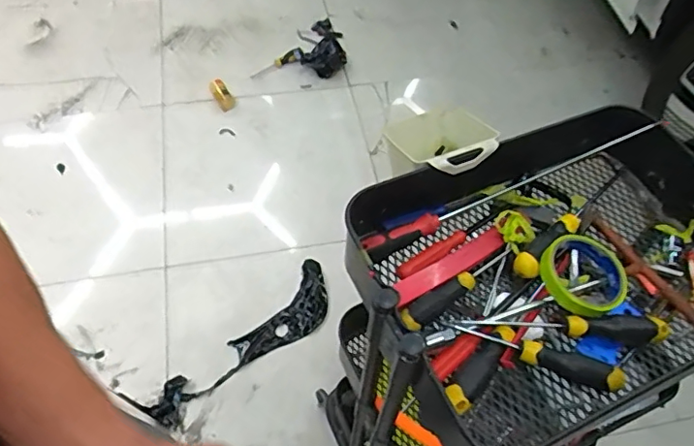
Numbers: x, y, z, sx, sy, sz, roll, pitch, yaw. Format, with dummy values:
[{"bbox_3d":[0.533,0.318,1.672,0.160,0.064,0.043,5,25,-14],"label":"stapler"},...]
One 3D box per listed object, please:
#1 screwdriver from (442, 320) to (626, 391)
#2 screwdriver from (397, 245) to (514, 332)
[{"bbox_3d":[0.187,0.130,0.566,0.178,0.033,0.022,17,55,10],"label":"screwdriver"},{"bbox_3d":[0.120,0.071,0.614,0.151,0.022,0.020,-31,60,-22],"label":"screwdriver"}]

